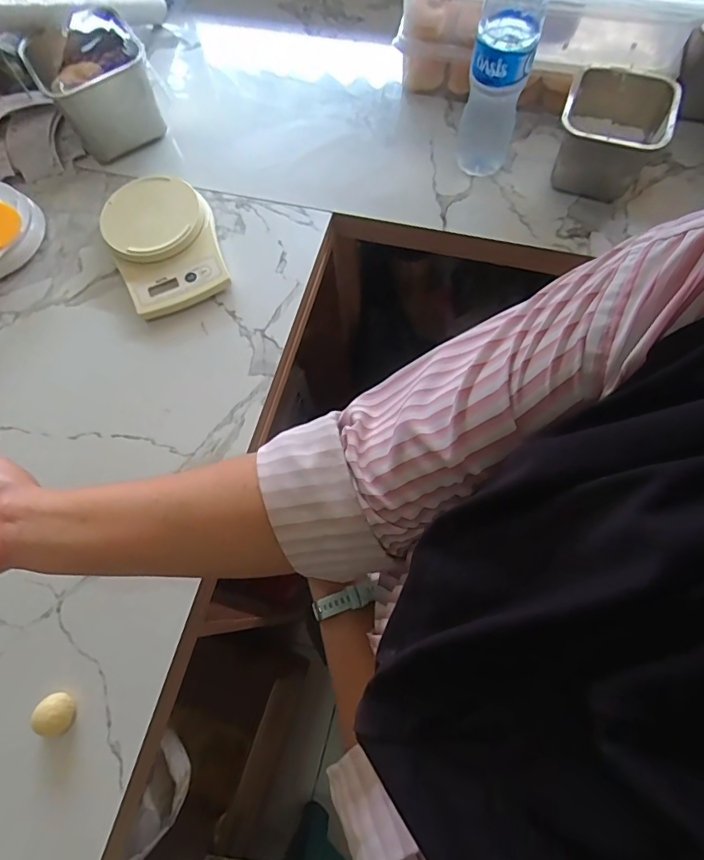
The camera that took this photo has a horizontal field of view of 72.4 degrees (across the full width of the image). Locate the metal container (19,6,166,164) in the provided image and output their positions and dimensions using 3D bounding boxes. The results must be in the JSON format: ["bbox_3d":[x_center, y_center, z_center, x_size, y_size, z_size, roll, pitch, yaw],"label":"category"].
[{"bbox_3d":[-0.342,-0.463,0.660,0.128,0.113,0.128,-31,72,-9],"label":"metal container"}]

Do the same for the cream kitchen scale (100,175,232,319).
[{"bbox_3d":[-0.237,-0.238,0.614,0.130,0.047,0.187,-27,71,-8],"label":"cream kitchen scale"}]

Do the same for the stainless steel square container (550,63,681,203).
[{"bbox_3d":[0.310,-0.357,0.591,0.113,0.100,0.134,19,72,9],"label":"stainless steel square container"}]

